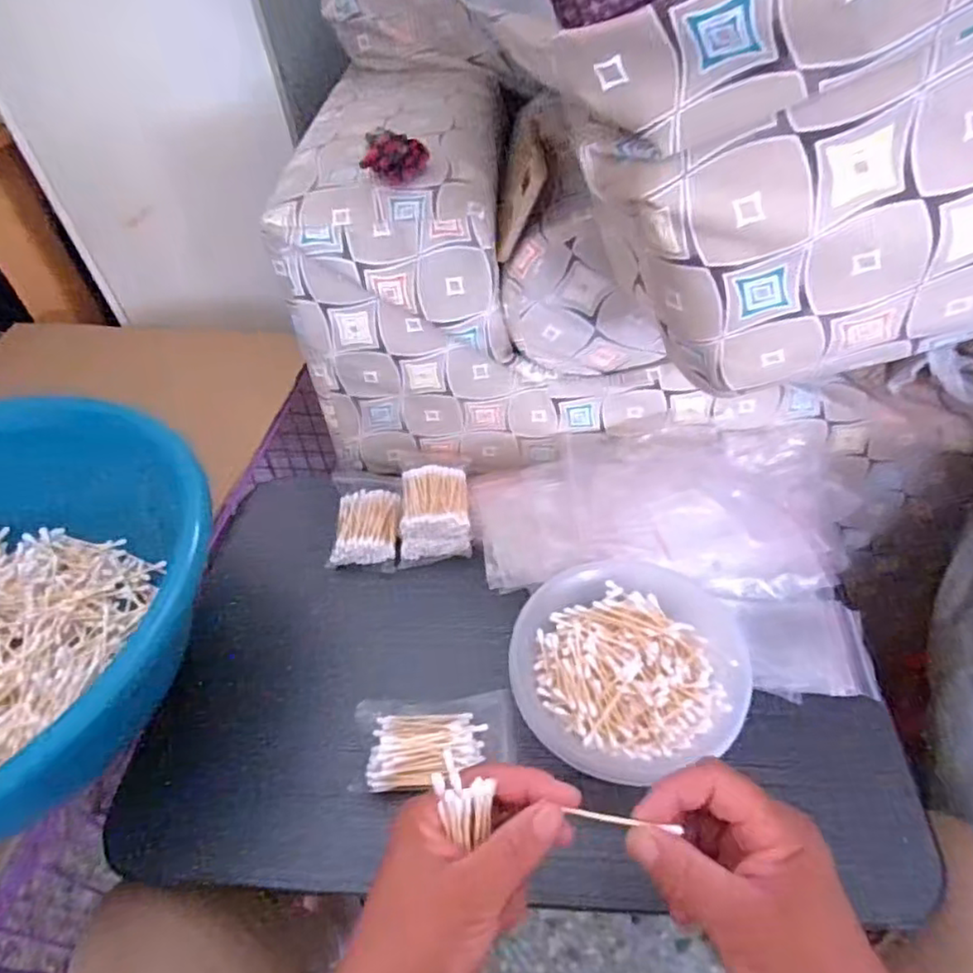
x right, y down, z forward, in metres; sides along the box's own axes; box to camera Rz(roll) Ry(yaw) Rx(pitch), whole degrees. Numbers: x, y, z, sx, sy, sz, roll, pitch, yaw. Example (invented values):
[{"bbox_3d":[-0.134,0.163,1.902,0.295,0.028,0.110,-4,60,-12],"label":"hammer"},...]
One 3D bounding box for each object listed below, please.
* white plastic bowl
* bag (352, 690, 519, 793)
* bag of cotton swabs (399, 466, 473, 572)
[{"bbox_3d":[0.108,0.136,0.494,0.178,0.050,0.163,-17,48,-10],"label":"white plastic bowl"},{"bbox_3d":[-0.038,0.190,0.486,0.117,0.017,0.069,-6,47,0],"label":"bag"},{"bbox_3d":[-0.050,0.026,0.624,0.067,0.048,0.084,-5,47,1],"label":"bag of cotton swabs"}]

